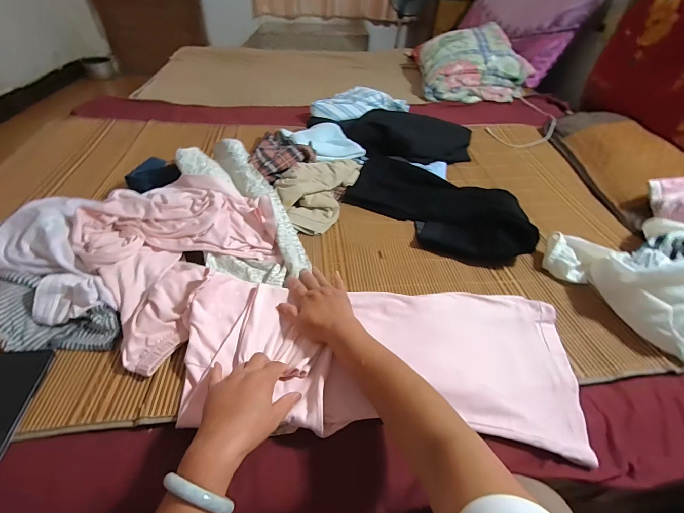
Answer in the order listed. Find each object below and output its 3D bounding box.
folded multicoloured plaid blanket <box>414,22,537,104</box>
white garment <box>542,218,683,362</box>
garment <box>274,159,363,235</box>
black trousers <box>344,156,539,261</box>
[{"bbox_3d":[0.627,-0.900,1.498,0.499,0.206,0.423,3,44,0],"label":"folded multicoloured plaid blanket"},{"bbox_3d":[0.631,0.048,0.591,0.269,0.120,0.397,-13,46,-17],"label":"white garment"},{"bbox_3d":[-0.066,-0.184,0.820,0.159,0.081,0.298,15,45,12],"label":"garment"},{"bbox_3d":[0.231,-0.141,0.795,0.469,0.070,0.233,26,48,21],"label":"black trousers"}]

